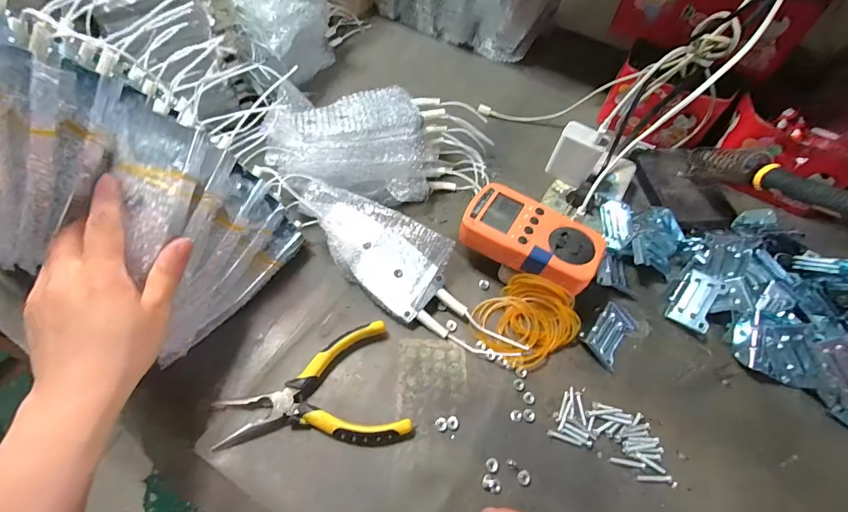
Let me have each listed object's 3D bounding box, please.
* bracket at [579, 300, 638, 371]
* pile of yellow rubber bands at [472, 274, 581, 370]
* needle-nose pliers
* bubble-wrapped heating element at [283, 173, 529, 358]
[{"bbox_3d":[0.181,0.075,0.376,0.035,0.015,0.063,39,63,19],"label":"bracket"},{"bbox_3d":[0.095,0.059,0.361,0.079,0.039,0.078,2,57,-3],"label":"pile of yellow rubber bands"},{"bbox_3d":[-0.091,0.120,0.319,0.142,0.018,0.096,-15,60,-14],"label":"needle-nose pliers"},{"bbox_3d":[-0.024,0.004,0.374,0.264,0.028,0.081,41,63,5],"label":"bubble-wrapped heating element"}]

